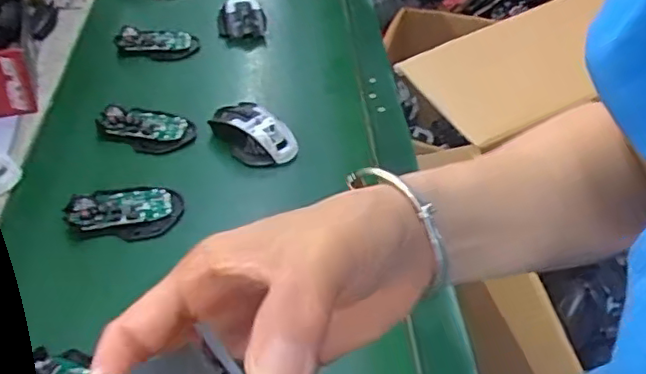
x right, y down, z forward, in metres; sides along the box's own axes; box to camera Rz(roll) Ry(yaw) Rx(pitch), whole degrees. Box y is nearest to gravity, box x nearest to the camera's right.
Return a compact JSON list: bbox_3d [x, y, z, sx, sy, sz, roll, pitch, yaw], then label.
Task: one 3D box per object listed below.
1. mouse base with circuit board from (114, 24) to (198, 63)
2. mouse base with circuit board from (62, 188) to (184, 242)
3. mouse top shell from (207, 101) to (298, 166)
[{"bbox_3d":[-0.243,-0.208,0.892,0.117,0.034,0.046,-6,44,-12],"label":"mouse base with circuit board"},{"bbox_3d":[-0.208,0.023,0.640,0.113,0.028,0.064,1,43,-6],"label":"mouse base with circuit board"},{"bbox_3d":[-0.084,-0.065,0.742,0.071,0.040,0.107,-30,53,-32],"label":"mouse top shell"}]

